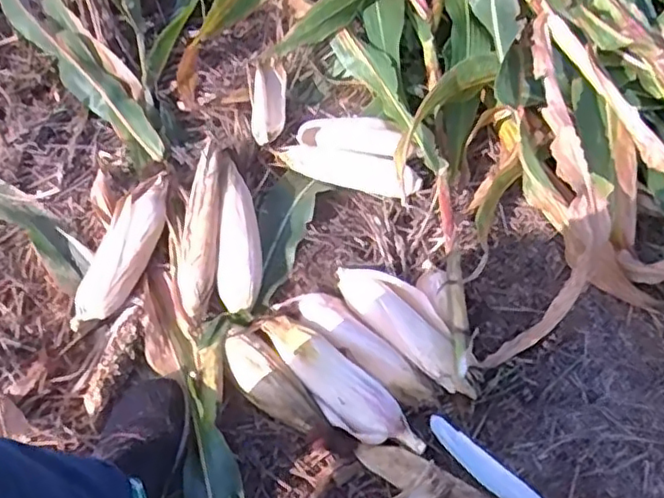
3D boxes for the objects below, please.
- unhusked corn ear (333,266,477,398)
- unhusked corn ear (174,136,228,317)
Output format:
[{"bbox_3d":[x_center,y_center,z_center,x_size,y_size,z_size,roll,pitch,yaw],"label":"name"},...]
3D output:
[{"bbox_3d":[0.096,0.103,0.880,0.091,0.047,0.255,-22,57,-18],"label":"unhusked corn ear"},{"bbox_3d":[-0.193,-0.034,0.931,0.066,0.053,0.264,1,53,-2],"label":"unhusked corn ear"}]

